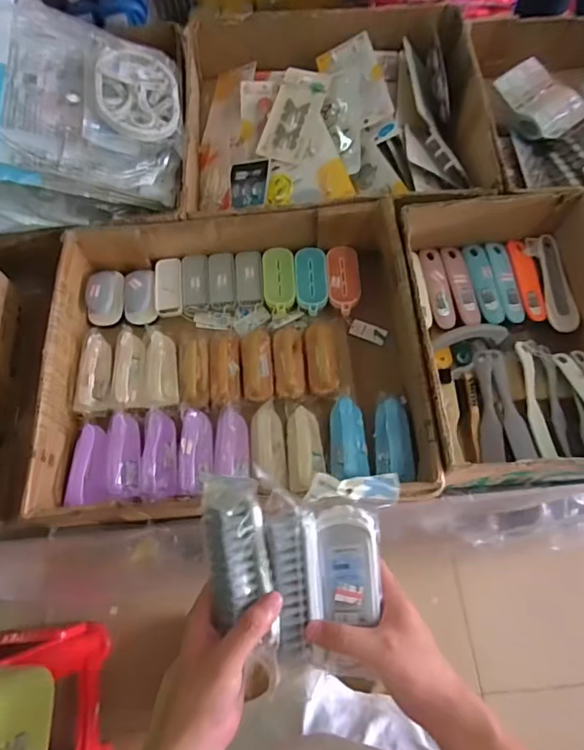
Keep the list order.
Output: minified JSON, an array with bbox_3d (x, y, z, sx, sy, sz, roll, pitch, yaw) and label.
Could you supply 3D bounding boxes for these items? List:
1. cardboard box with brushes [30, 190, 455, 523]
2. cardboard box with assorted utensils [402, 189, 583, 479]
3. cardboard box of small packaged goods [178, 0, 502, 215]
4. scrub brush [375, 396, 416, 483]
[{"bbox_3d":[-0.097,-0.033,0.817,0.570,0.143,0.481,-5,68,1],"label":"cardboard box with brushes"},{"bbox_3d":[0.349,-0.060,0.786,0.305,0.144,0.441,-3,69,2],"label":"cardboard box with assorted utensils"},{"bbox_3d":[0.081,-0.510,0.964,0.556,0.103,0.476,-3,69,2],"label":"cardboard box of small packaged goods"},{"bbox_3d":[0.161,0.098,0.767,0.056,0.039,0.140,0,69,3],"label":"scrub brush"}]

